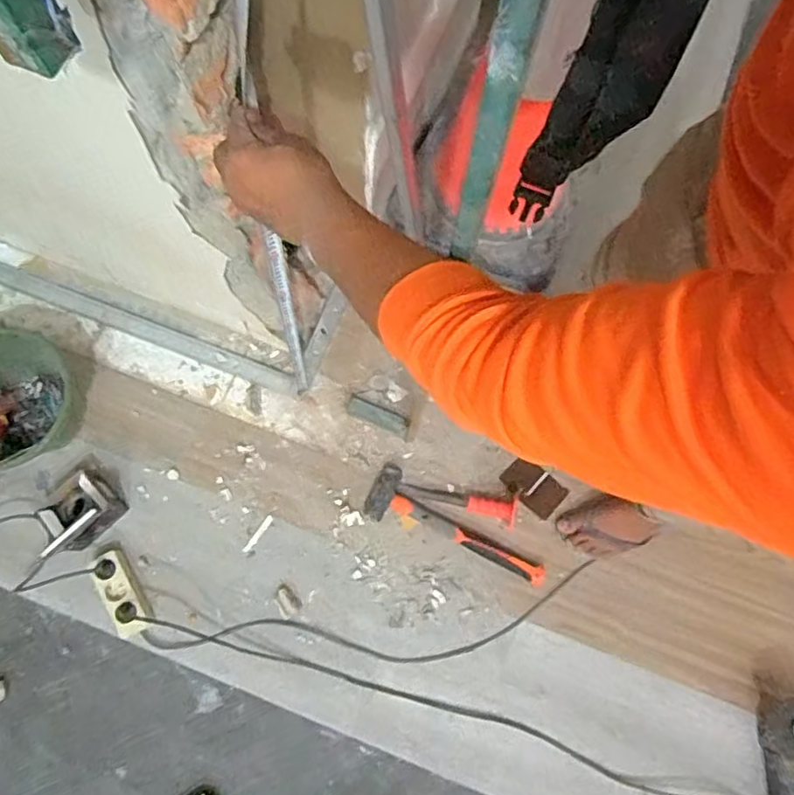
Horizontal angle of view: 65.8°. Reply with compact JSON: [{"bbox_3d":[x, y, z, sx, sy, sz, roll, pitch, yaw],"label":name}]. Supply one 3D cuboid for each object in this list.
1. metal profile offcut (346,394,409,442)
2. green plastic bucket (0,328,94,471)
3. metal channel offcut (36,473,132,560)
[{"bbox_3d":[-0.036,0.038,1.247,0.139,0.007,0.044,24,76,4],"label":"metal profile offcut"},{"bbox_3d":[-0.719,0.001,1.142,0.213,0.170,0.262,27,76,5],"label":"green plastic bucket"},{"bbox_3d":[-0.584,0.200,1.103,0.129,0.141,0.136,-36,79,-10],"label":"metal channel offcut"}]

